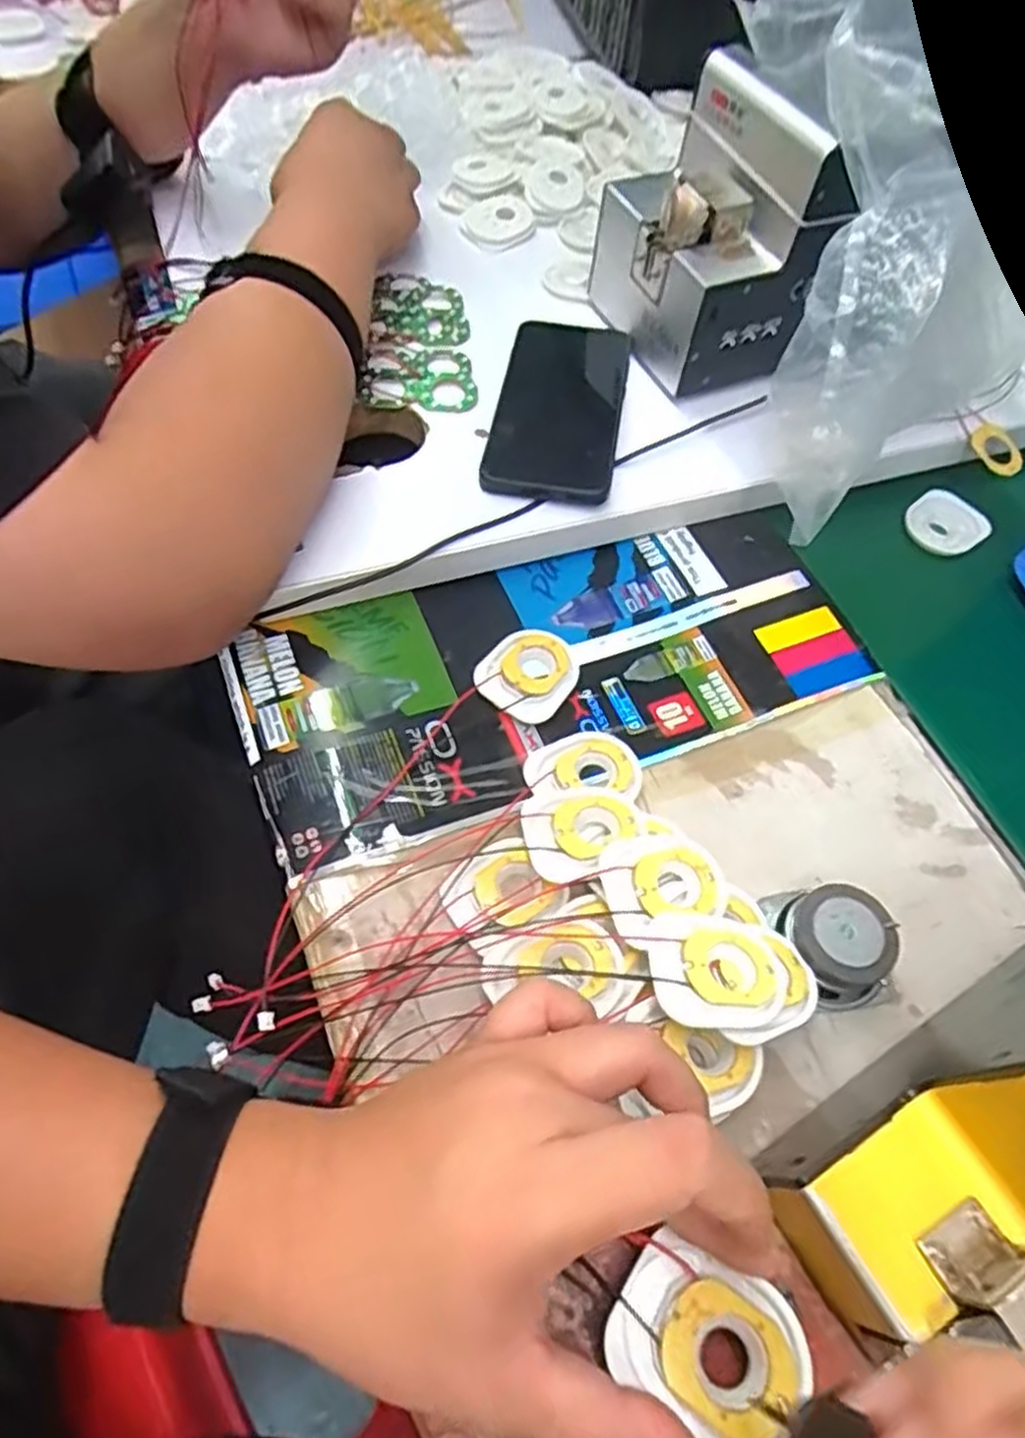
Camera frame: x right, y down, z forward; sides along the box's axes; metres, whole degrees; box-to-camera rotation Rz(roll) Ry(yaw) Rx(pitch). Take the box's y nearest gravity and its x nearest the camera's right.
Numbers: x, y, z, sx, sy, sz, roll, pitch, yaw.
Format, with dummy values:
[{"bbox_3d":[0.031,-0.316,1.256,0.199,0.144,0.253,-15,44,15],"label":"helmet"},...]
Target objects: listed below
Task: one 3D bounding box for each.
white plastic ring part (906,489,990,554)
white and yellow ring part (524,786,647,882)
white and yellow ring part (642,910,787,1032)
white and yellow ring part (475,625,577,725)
[{"bbox_3d":[0.298,-0.134,0.530,0.052,0.012,0.047,-34,67,-22],"label":"white plastic ring part"},{"bbox_3d":[0.035,0.054,0.367,0.055,0.011,0.048,-8,47,-1],"label":"white and yellow ring part"},{"bbox_3d":[0.085,0.105,0.322,0.056,0.010,0.049,0,58,-5],"label":"white and yellow ring part"},{"bbox_3d":[0.010,-0.027,0.428,0.047,0.010,0.057,32,61,14],"label":"white and yellow ring part"}]

